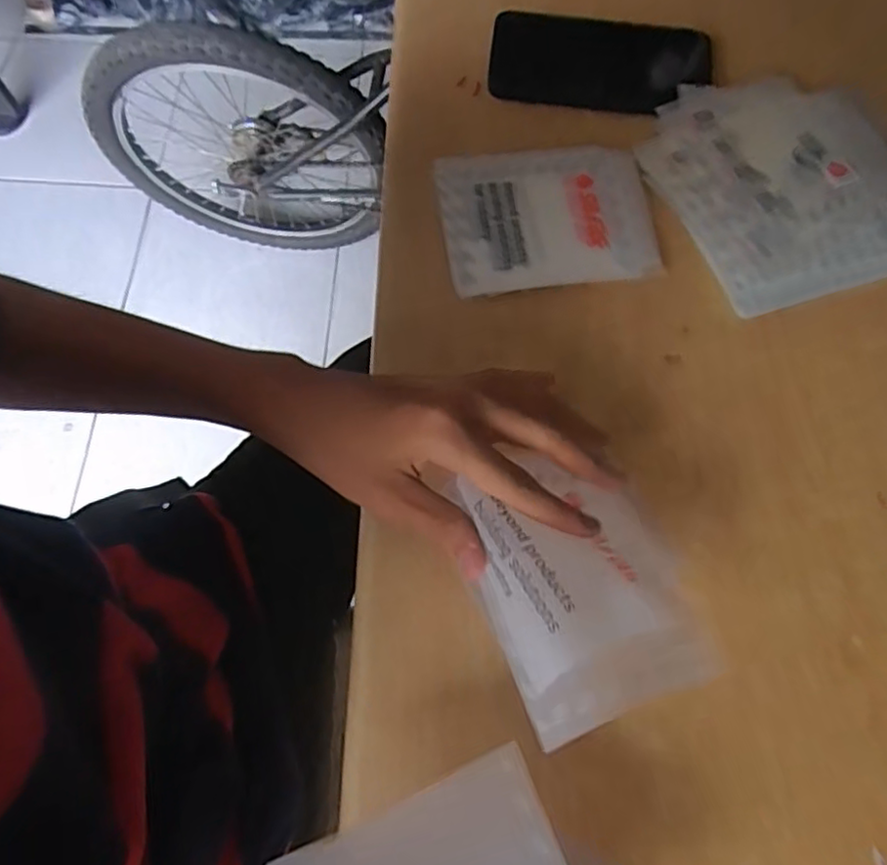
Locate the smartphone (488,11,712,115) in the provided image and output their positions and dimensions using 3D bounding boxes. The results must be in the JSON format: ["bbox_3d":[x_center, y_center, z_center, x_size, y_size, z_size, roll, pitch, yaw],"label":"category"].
[{"bbox_3d":[0.110,-0.262,0.438,0.150,0.011,0.079,10,69,3],"label":"smartphone"}]

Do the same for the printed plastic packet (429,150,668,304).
[{"bbox_3d":[0.064,-0.137,0.394,0.129,0.010,0.101,-7,70,-4],"label":"printed plastic packet"}]

